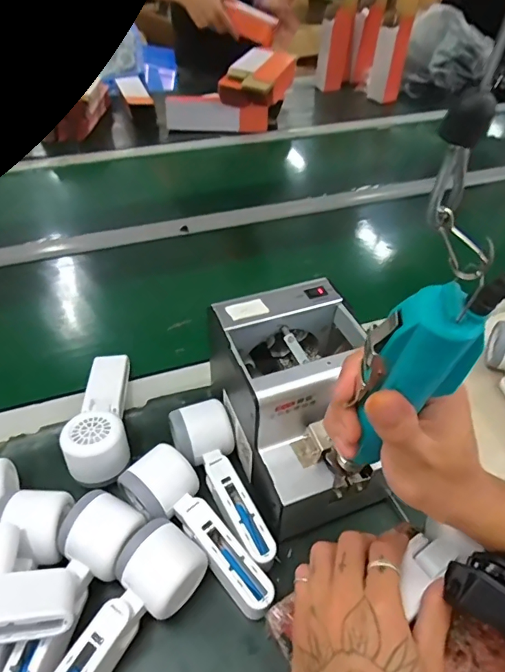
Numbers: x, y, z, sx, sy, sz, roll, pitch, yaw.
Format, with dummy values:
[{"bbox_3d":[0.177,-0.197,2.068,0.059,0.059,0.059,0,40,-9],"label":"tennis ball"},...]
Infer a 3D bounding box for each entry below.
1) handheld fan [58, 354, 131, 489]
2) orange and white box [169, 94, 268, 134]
[{"bbox_3d":[-0.159,0.073,0.483,0.055,0.044,0.168,-6,45,-7],"label":"handheld fan"},{"bbox_3d":[-0.086,-0.527,1.090,0.241,0.072,0.035,6,45,5],"label":"orange and white box"}]

